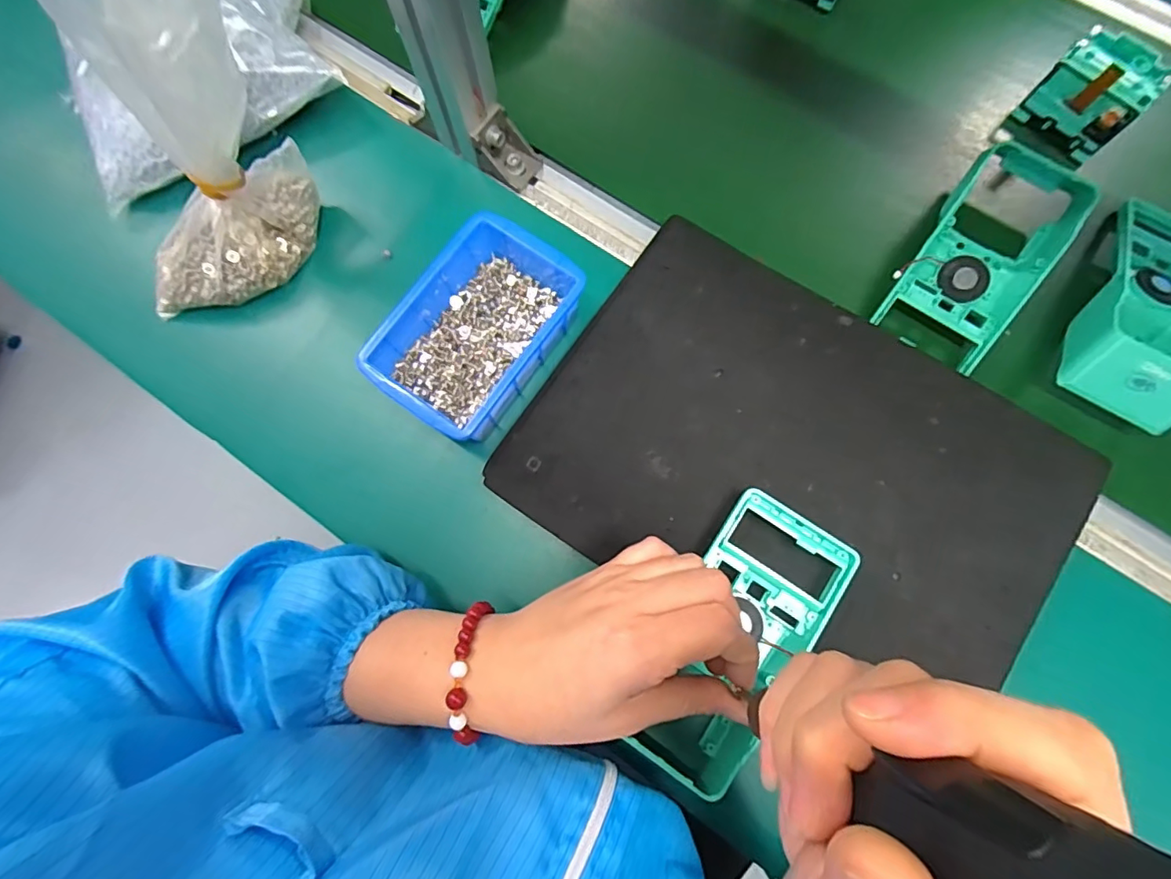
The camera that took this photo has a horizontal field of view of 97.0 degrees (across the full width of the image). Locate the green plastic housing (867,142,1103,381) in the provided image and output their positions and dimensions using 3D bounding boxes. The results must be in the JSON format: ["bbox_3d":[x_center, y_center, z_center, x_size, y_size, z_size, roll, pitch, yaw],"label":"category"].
[{"bbox_3d":[0.298,-0.139,0.393,0.087,0.045,0.177,36,83,10],"label":"green plastic housing"}]

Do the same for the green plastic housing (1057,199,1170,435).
[{"bbox_3d":[0.420,-0.099,0.378,0.088,0.051,0.187,34,83,9],"label":"green plastic housing"}]

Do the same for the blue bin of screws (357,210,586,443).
[{"bbox_3d":[-0.077,-0.078,0.381,0.100,0.055,0.152,34,82,8],"label":"blue bin of screws"}]

